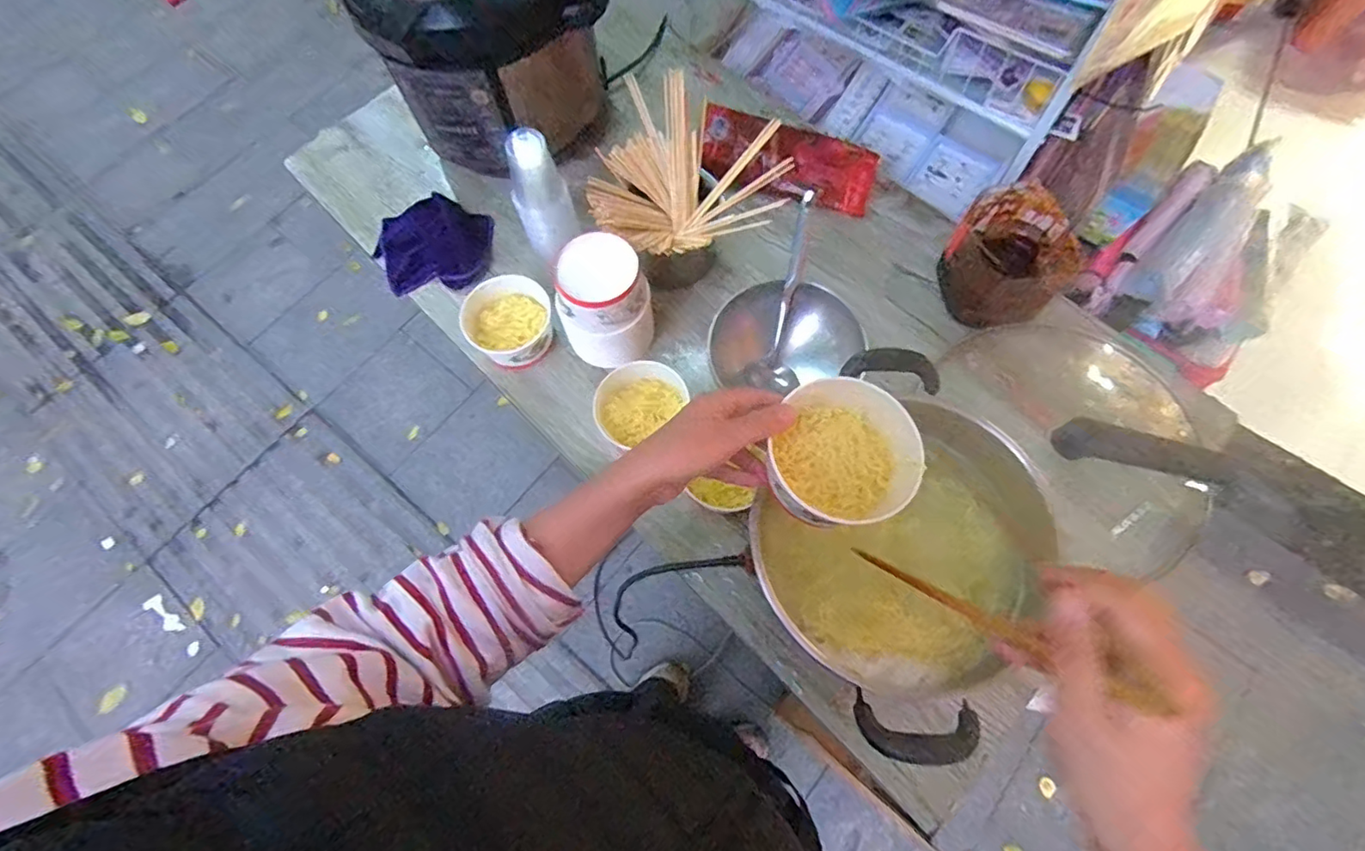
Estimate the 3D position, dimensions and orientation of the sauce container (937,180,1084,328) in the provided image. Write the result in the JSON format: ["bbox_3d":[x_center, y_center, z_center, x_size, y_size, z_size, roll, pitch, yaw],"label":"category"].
[{"bbox_3d":[0.404,-0.203,0.730,0.125,0.114,0.129,-1,69,2],"label":"sauce container"}]

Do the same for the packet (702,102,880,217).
[{"bbox_3d":[0.150,-0.372,0.827,0.243,0.029,0.129,12,69,-5],"label":"packet"}]

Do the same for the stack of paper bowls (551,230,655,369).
[{"bbox_3d":[-0.091,-0.136,0.695,0.096,0.150,0.092,21,71,10],"label":"stack of paper bowls"}]

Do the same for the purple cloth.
[{"bbox_3d":[-0.346,-0.263,0.833,0.152,0.032,0.153,-16,69,-4],"label":"purple cloth"}]

